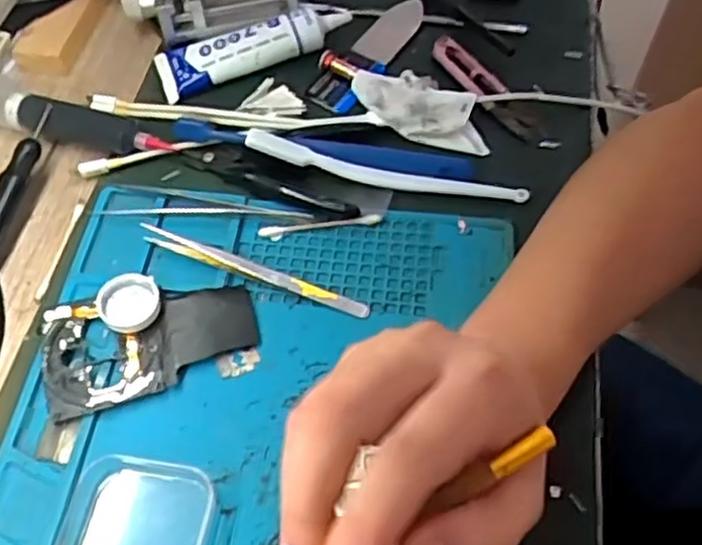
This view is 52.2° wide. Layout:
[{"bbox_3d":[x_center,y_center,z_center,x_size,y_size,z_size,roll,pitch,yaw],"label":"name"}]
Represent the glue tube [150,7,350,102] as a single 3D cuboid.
[{"bbox_3d":[-0.067,-0.161,0.493,0.135,0.021,0.044,-21,59,-12],"label":"glue tube"}]

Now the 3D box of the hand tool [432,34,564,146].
[{"bbox_3d":[0.091,-0.118,0.471,0.025,0.015,0.108,-28,61,-17],"label":"hand tool"}]

